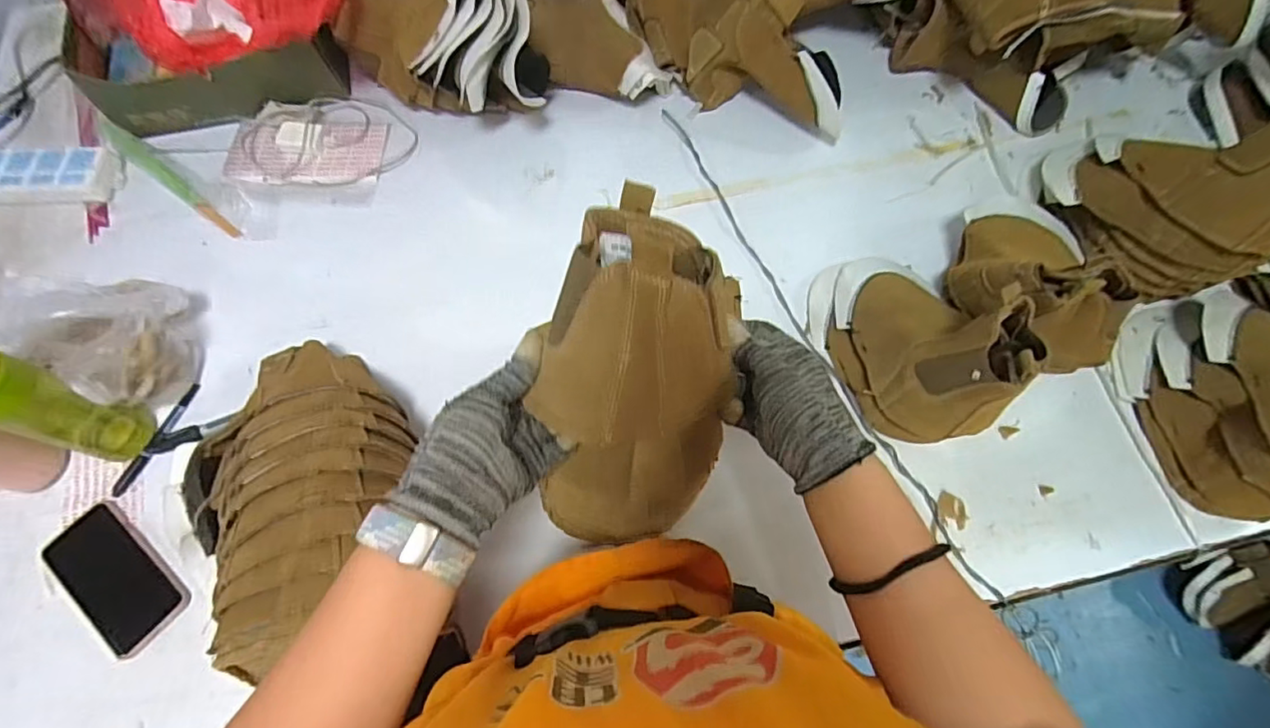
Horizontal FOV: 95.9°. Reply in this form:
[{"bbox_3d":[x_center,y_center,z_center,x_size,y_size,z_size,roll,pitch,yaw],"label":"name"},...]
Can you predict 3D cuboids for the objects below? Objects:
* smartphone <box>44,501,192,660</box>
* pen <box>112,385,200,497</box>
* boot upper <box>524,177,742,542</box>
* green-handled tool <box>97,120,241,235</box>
[{"bbox_3d":[-0.549,0.223,0.605,0.166,0.012,0.084,37,73,15],"label":"smartphone"},{"bbox_3d":[-0.555,0.087,0.668,0.014,0.011,0.139,20,69,9],"label":"pen"},{"bbox_3d":[0.000,0.029,0.410,0.128,0.279,0.068,6,36,3],"label":"boot upper"},{"bbox_3d":[-0.679,-0.271,0.826,0.318,0.012,0.028,36,72,15],"label":"green-handled tool"}]

